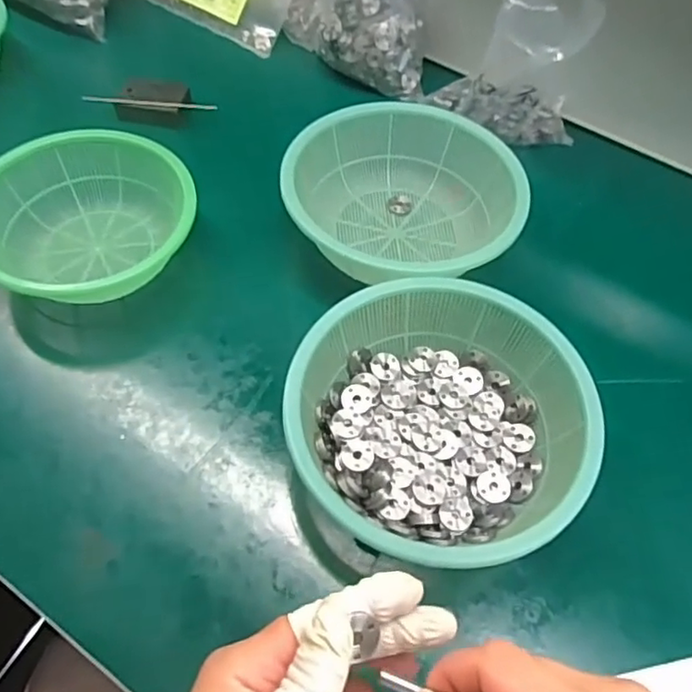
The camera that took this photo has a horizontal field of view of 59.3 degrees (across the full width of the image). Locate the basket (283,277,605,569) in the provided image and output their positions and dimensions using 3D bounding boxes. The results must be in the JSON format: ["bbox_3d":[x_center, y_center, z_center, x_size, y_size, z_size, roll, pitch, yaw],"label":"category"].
[{"bbox_3d":[0.058,0.049,0.393,0.187,0.065,0.189,-14,59,-12],"label":"basket"}]

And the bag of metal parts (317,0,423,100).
[{"bbox_3d":[0.025,-0.325,0.581,0.114,0.140,0.073,7,57,1],"label":"bag of metal parts"}]

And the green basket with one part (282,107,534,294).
[{"bbox_3d":[0.045,-0.116,0.496,0.186,0.062,0.172,-3,57,-6],"label":"green basket with one part"}]

